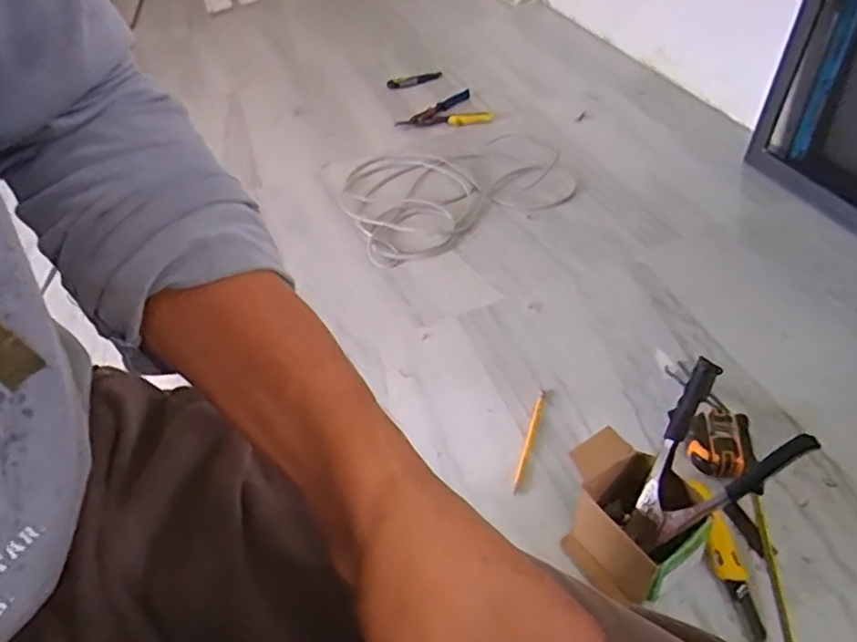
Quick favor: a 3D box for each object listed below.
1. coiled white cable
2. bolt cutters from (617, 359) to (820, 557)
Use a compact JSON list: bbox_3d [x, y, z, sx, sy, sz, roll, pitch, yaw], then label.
[{"bbox_3d":[0.056,-0.305,1.399,0.519,0.033,0.398,-20,45,-8],"label":"coiled white cable"},{"bbox_3d":[0.305,0.173,0.732,0.137,0.030,0.215,41,102,20],"label":"bolt cutters"}]

